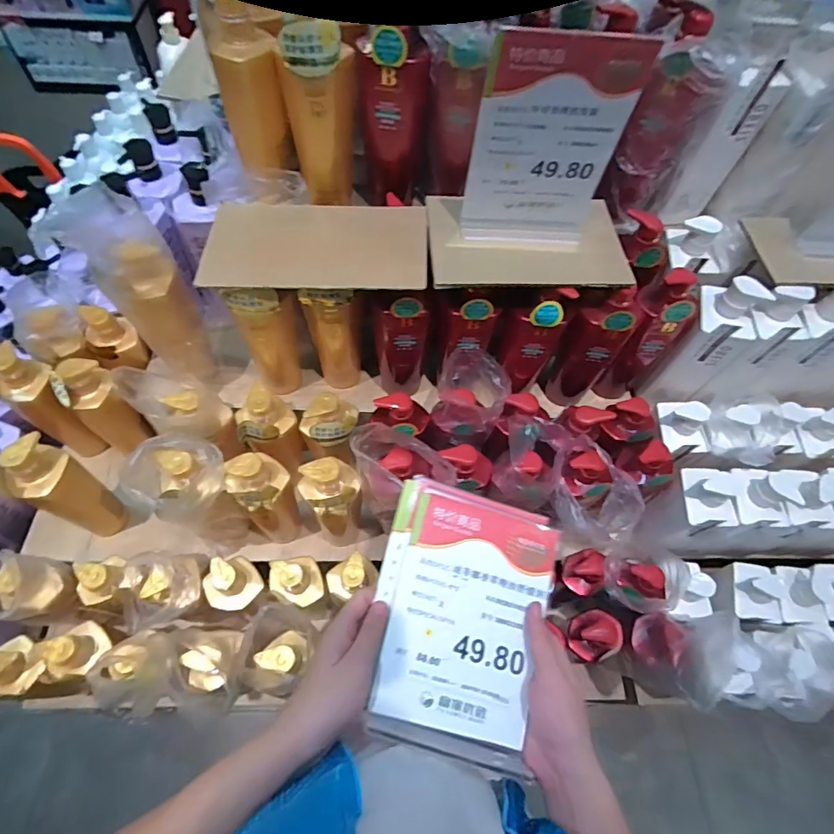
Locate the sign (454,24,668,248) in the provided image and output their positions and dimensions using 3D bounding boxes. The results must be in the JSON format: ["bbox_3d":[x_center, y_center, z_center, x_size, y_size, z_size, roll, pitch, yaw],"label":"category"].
[{"bbox_3d":[0.134,-0.275,0.504,0.147,0.212,0.023,6,60,0],"label":"sign"}]

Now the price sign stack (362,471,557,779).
[{"bbox_3d":[0.041,0.188,0.458,0.163,0.015,0.225,17,69,-2],"label":"price sign stack"}]

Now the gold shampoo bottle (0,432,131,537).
[{"bbox_3d":[-0.497,0.109,0.680,0.062,0.227,0.078,27,63,12],"label":"gold shampoo bottle"}]

